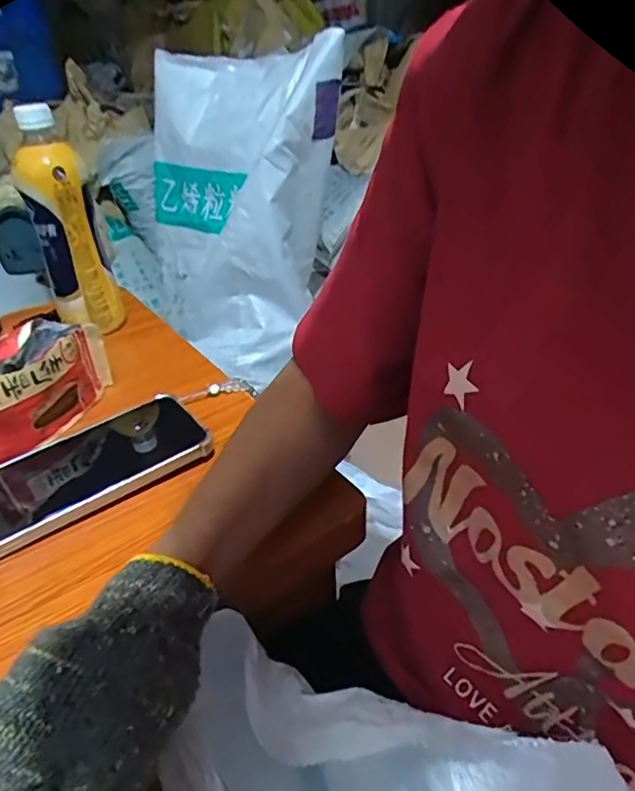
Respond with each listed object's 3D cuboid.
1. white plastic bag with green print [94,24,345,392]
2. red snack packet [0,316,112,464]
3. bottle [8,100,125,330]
[{"bbox_3d":[-0.159,-0.332,1.062,0.363,0.516,0.240,26,42,35],"label":"white plastic bag with green print"},{"bbox_3d":[-0.223,-0.001,0.441,0.039,0.086,0.156,7,34,14],"label":"red snack packet"},{"bbox_3d":[-0.244,-0.158,0.560,0.064,0.220,0.061,-14,35,-18],"label":"bottle"}]

